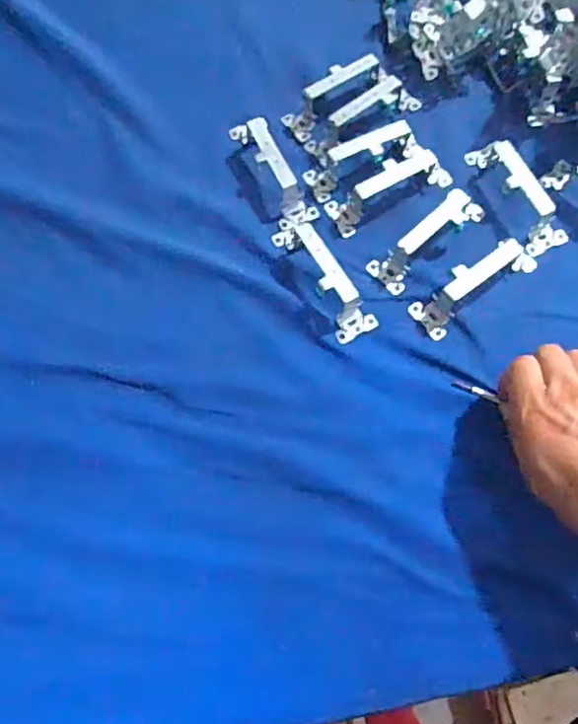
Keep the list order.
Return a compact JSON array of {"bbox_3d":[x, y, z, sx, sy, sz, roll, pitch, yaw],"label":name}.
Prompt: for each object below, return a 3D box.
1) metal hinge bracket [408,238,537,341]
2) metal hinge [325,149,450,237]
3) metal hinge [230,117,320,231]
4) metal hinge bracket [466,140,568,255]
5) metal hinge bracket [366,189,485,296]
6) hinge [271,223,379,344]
[{"bbox_3d":[0.143,-0.061,0.434,0.103,0.026,0.031,-32,73,-11],"label":"metal hinge bracket"},{"bbox_3d":[0.082,-0.141,0.464,0.105,0.027,0.031,-27,72,-10],"label":"metal hinge"},{"bbox_3d":[-0.017,-0.158,0.471,0.030,0.032,0.106,-29,72,-10],"label":"metal hinge"},{"bbox_3d":[0.184,-0.139,0.467,0.030,0.036,0.103,-23,71,-8],"label":"metal hinge bracket"},{"bbox_3d":[0.109,-0.101,0.450,0.104,0.027,0.032,-41,75,-14],"label":"metal hinge bracket"},{"bbox_3d":[0.027,-0.068,0.438,0.032,0.028,0.104,-28,72,-10],"label":"hinge"}]

